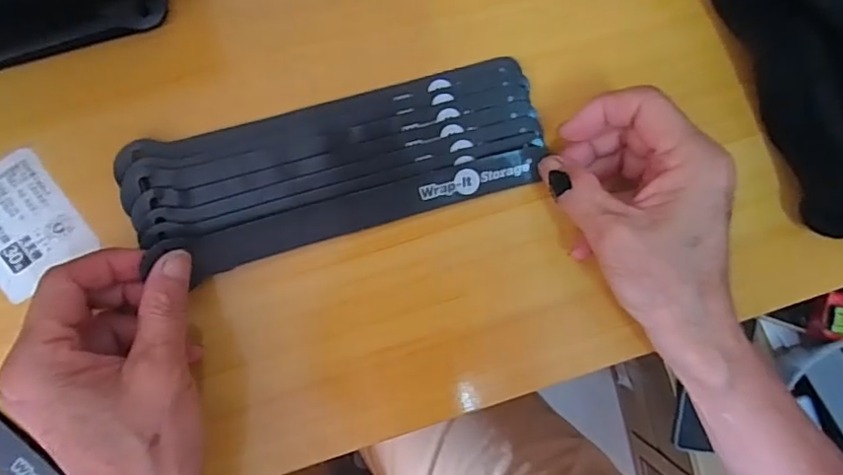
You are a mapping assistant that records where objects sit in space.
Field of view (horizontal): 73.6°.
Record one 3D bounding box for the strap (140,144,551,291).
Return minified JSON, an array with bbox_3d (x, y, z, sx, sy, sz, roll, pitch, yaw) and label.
[{"bbox_3d":[-0.034,-0.012,0.279,0.193,0.006,0.021,-16,94,-4],"label":"strap"}]

